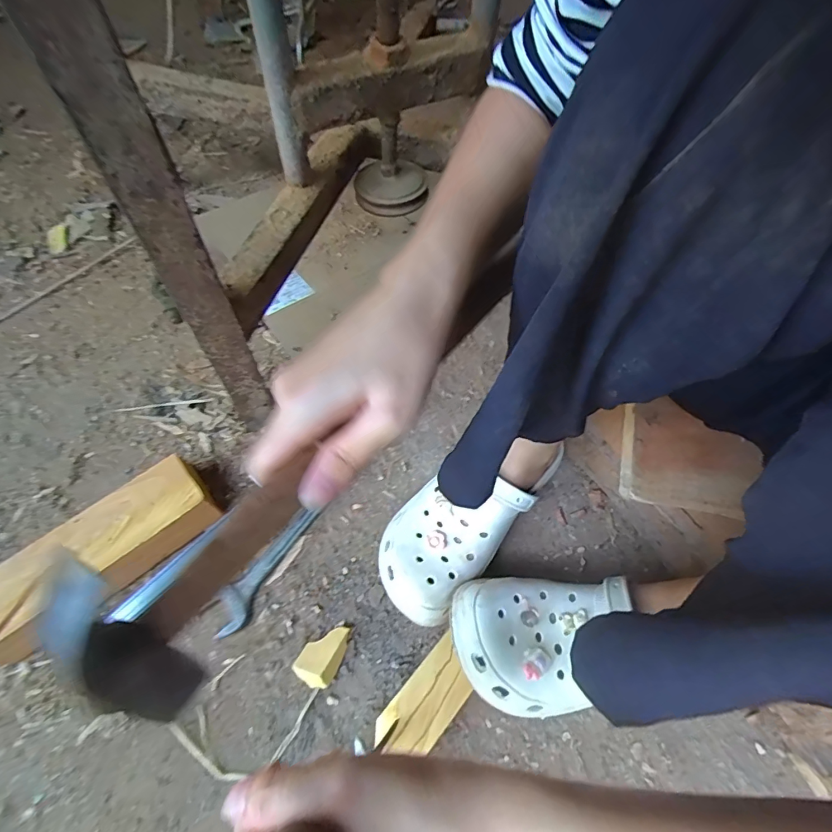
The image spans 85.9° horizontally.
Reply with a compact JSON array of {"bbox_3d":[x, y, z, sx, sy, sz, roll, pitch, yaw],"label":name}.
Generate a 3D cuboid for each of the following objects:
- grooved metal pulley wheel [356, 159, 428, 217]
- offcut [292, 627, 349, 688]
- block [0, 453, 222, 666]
[{"bbox_3d":[-0.029,-0.267,0.523,0.082,0.025,0.080,2,61,-3],"label":"grooved metal pulley wheel"},{"bbox_3d":[-0.081,0.215,0.401,0.053,0.022,0.036,-39,68,-19],"label":"offcut"},{"bbox_3d":[-0.301,0.130,0.426,0.219,0.048,0.072,-35,65,-18],"label":"block"}]

